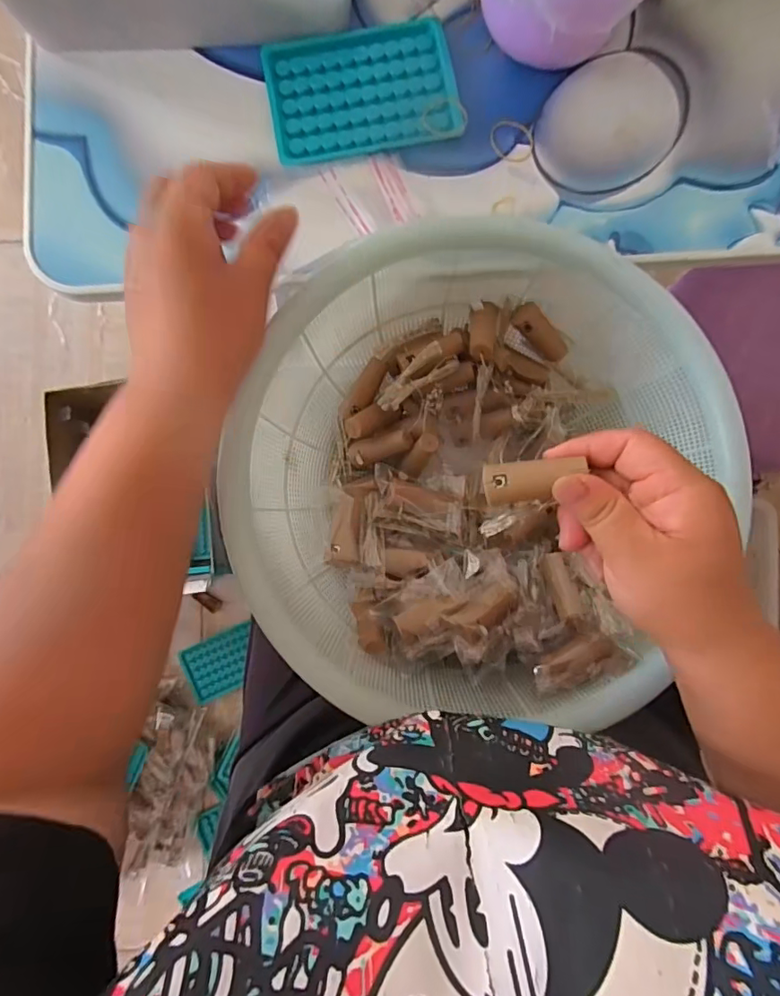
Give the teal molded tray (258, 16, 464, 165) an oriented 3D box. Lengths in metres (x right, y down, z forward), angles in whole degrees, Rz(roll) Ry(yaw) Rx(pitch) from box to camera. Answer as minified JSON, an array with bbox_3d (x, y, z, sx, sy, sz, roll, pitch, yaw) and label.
[{"bbox_3d":[-0.021,-0.299,0.370,0.132,0.008,0.096,-10,85,0],"label":"teal molded tray"}]

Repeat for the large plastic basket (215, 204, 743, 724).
[{"bbox_3d":[0.066,-0.016,0.357,0.323,0.112,0.314,-3,85,1],"label":"large plastic basket"}]

